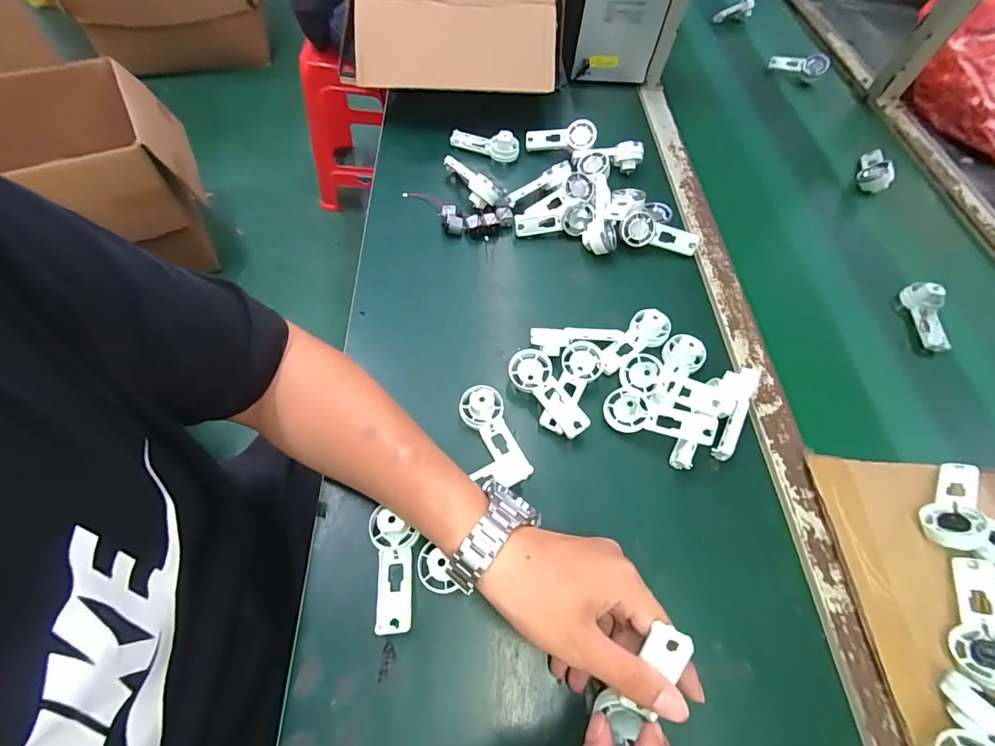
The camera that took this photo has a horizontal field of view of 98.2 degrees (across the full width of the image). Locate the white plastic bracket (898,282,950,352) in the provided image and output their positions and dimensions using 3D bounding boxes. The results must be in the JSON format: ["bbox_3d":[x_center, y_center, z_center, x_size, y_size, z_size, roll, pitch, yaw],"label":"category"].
[{"bbox_3d":[0.511,-0.070,0.505,0.028,0.030,0.087,7,60,-2],"label":"white plastic bracket"}]

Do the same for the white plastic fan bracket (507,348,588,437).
[{"bbox_3d":[0.048,0.017,0.398,0.039,0.010,0.093,-37,67,-6],"label":"white plastic fan bracket"}]

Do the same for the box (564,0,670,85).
[{"bbox_3d":[0.176,-0.560,0.669,0.141,0.140,0.122,5,61,-3],"label":"box"}]

